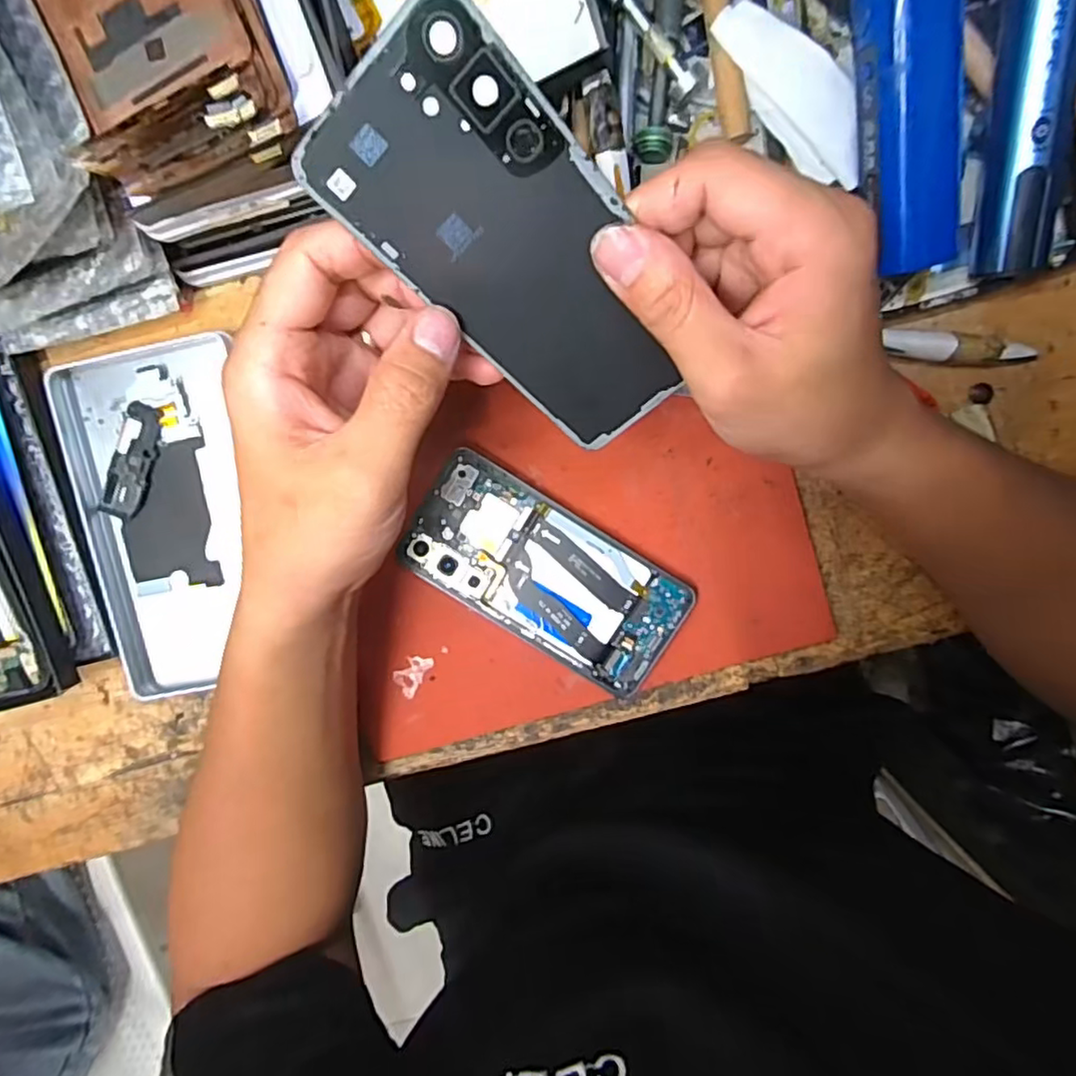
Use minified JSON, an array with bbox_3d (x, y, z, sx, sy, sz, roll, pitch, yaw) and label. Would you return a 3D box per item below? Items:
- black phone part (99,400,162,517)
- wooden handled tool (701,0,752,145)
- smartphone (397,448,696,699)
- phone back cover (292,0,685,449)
[{"bbox_3d":[-0.219,-0.041,0.346,0.022,0.007,0.063,24,98,-2],"label":"black phone part"},{"bbox_3d":[0.081,-0.231,0.286,0.012,0.011,0.100,-13,98,3],"label":"wooden handled tool"},{"bbox_3d":[0.004,0.019,0.331,0.145,0.009,0.071,32,98,-3],"label":"smartphone"},{"bbox_3d":[-0.002,-0.090,0.213,0.066,0.004,0.143,-37,127,23],"label":"phone back cover"}]

